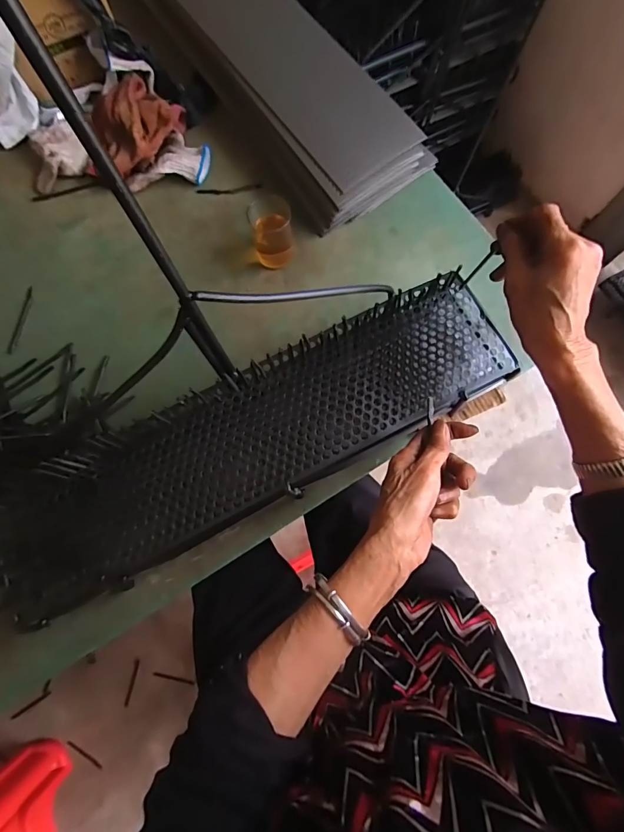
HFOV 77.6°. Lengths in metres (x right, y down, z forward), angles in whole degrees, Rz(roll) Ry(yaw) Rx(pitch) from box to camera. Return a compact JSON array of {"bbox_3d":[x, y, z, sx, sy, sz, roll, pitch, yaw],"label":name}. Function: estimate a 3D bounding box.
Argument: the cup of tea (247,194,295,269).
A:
[{"bbox_3d":[-0.055,-0.257,0.539,0.054,0.078,0.053,0,77,1],"label":"cup of tea"}]

